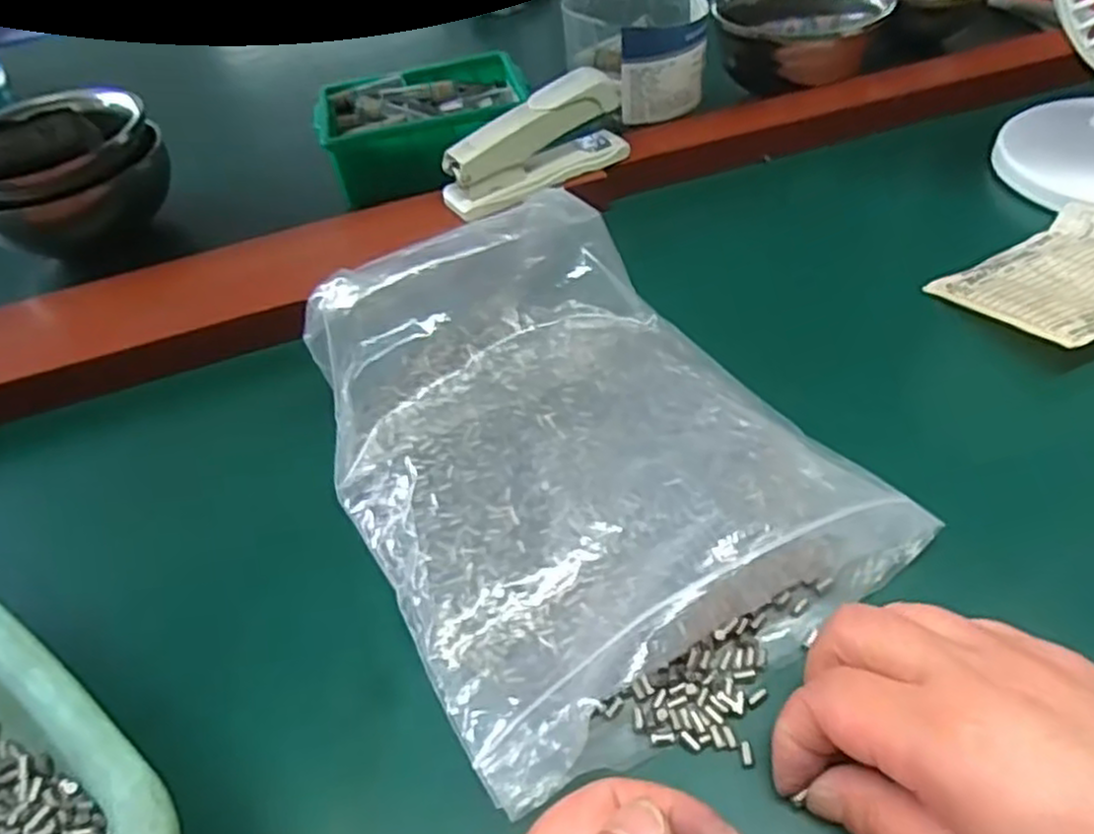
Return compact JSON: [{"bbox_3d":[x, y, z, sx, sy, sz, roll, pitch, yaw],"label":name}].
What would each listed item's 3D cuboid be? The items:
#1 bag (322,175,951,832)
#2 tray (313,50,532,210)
[{"bbox_3d":[0.005,0.006,0.322,0.184,0.060,0.242,-27,49,-18],"label":"bag"},{"bbox_3d":[-0.086,-0.211,0.553,0.152,0.051,0.103,-17,46,-9],"label":"tray"}]

